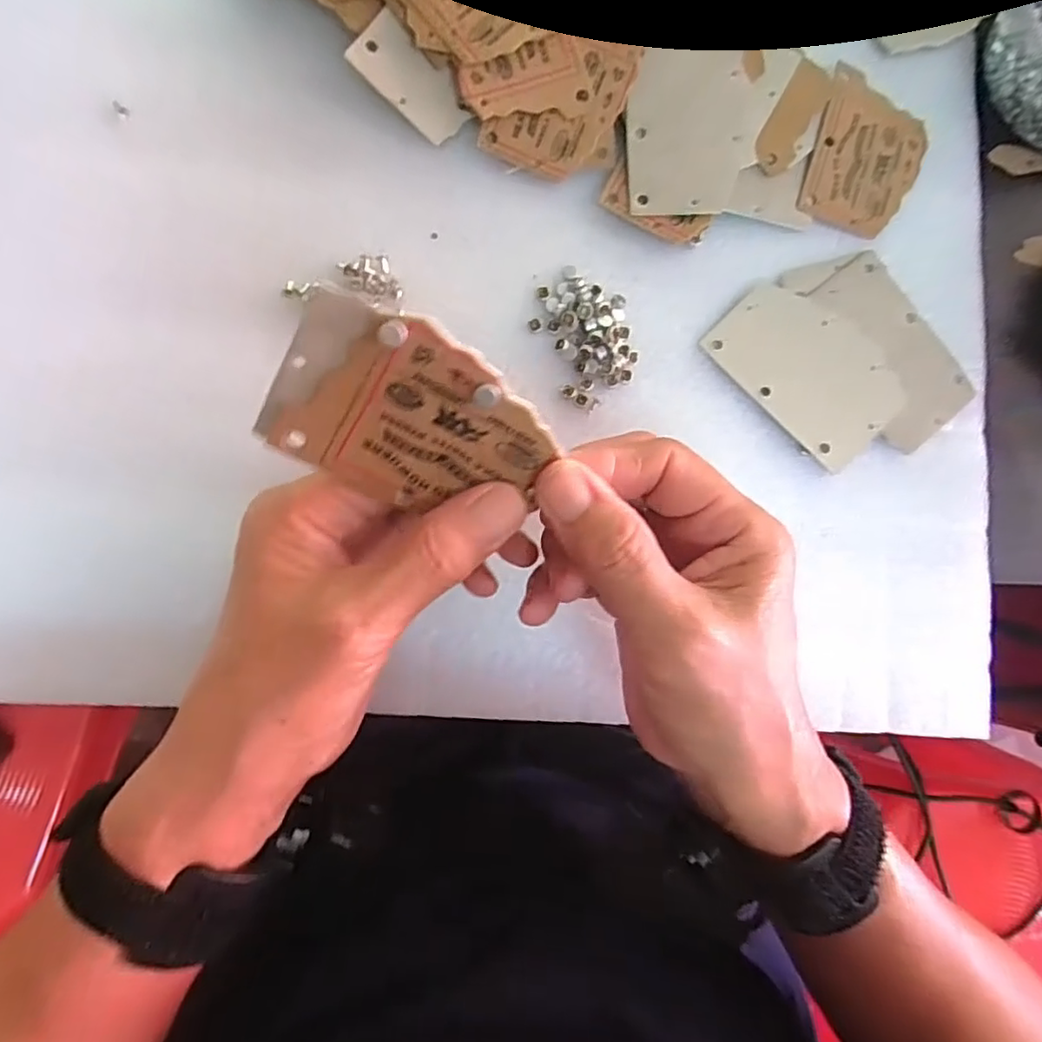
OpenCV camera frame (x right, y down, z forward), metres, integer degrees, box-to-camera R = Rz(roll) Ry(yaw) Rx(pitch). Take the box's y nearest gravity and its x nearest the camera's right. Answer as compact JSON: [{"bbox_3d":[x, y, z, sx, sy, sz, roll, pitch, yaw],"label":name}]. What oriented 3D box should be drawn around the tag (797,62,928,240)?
[{"bbox_3d":[0.166,-0.174,0.302,0.052,0.004,0.075,20,85,-8],"label":"tag"}]

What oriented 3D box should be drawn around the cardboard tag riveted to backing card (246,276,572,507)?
[{"bbox_3d":[-0.030,-0.028,0.181,0.077,0.004,0.052,25,118,-18],"label":"cardboard tag riveted to backing card"}]

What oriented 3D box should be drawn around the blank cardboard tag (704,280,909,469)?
[{"bbox_3d":[0.131,-0.070,0.285,0.058,0.006,0.084,-43,89,-6],"label":"blank cardboard tag"}]

